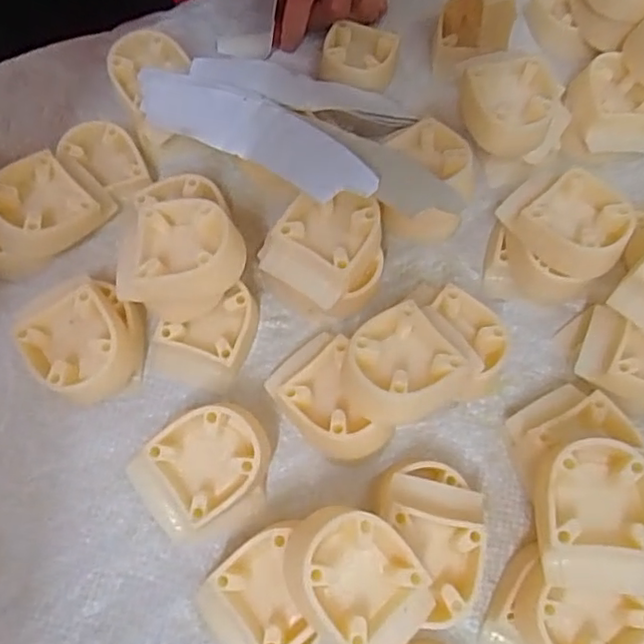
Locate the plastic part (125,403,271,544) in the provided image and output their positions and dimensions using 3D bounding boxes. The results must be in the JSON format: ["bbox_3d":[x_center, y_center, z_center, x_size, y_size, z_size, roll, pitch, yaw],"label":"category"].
[{"bbox_3d":[-0.054,0.071,0.299,0.062,0.044,0.050,-38,74,-15],"label":"plastic part"}]

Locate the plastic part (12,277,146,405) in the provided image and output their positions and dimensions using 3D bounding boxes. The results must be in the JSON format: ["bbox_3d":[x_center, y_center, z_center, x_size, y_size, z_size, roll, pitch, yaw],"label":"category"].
[{"bbox_3d":[-0.119,0.010,0.322,0.054,0.038,0.058,1,68,-2],"label":"plastic part"}]

